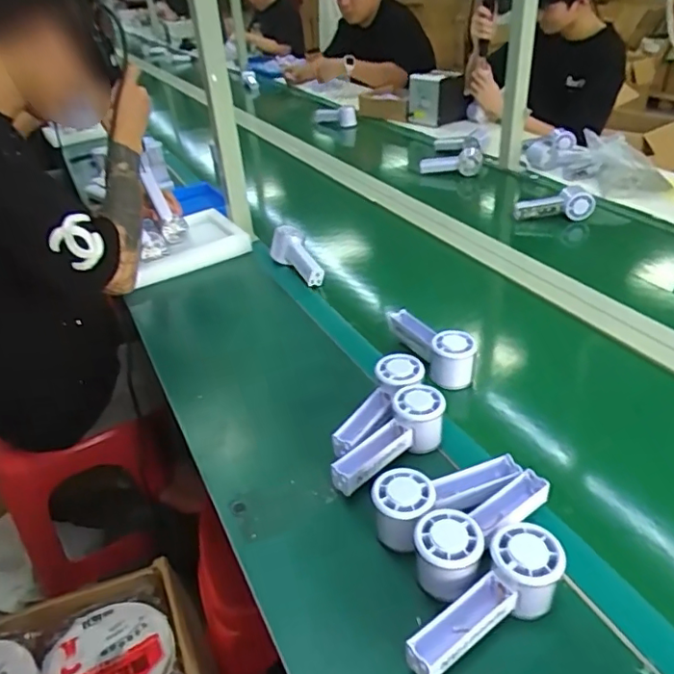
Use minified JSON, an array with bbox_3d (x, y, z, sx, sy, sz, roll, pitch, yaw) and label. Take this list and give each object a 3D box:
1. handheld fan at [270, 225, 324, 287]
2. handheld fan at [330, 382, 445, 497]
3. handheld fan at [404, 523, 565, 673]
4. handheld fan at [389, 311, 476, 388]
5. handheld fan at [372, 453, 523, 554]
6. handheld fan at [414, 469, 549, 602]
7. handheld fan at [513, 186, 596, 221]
[{"bbox_3d":[-0.067,-0.144,1.037,0.054,0.059,0.154,-23,56,-28],"label":"handheld fan"},{"bbox_3d":[0.063,0.121,0.620,0.058,0.069,0.150,22,43,36],"label":"handheld fan"},{"bbox_3d":[0.121,0.219,0.463,0.154,0.053,0.051,-32,42,-18],"label":"handheld fan"},{"bbox_3d":[0.132,0.008,0.789,0.064,0.062,0.149,-16,34,-14],"label":"handheld fan"},{"bbox_3d":[0.106,0.157,0.560,0.156,0.065,0.062,-22,36,-22],"label":"handheld fan"},{"bbox_3d":[0.133,0.176,0.525,0.161,0.062,0.060,-32,41,-33],"label":"handheld fan"},{"bbox_3d":[0.452,-0.278,1.184,0.155,0.054,0.055,-4,33,3],"label":"handheld fan"}]

